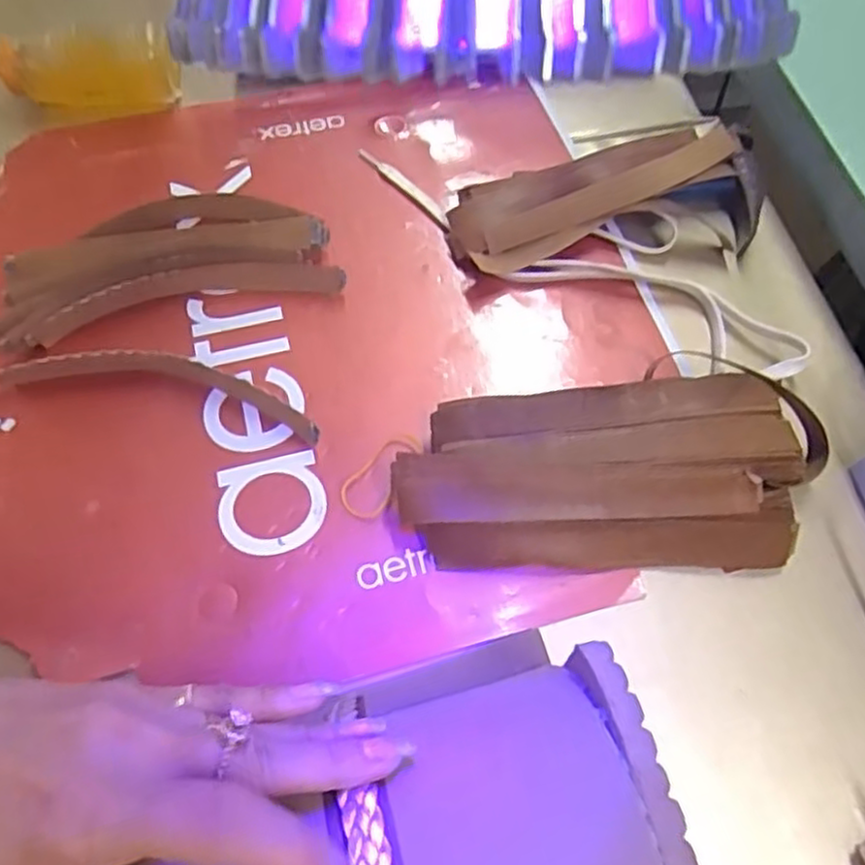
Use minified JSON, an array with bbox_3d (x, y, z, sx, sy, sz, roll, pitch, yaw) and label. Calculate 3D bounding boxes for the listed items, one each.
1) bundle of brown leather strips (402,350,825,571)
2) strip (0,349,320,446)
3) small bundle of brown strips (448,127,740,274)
[{"bbox_3d":[0.092,0.018,0.366,0.213,0.038,0.097,-1,63,-1],"label":"bundle of brown leather strips"},{"bbox_3d":[-0.147,-0.027,0.395,0.177,0.017,0.034,10,63,5],"label":"strip"},{"bbox_3d":[0.102,-0.158,0.458,0.197,0.039,0.068,-21,65,-11],"label":"small bundle of brown strips"}]

